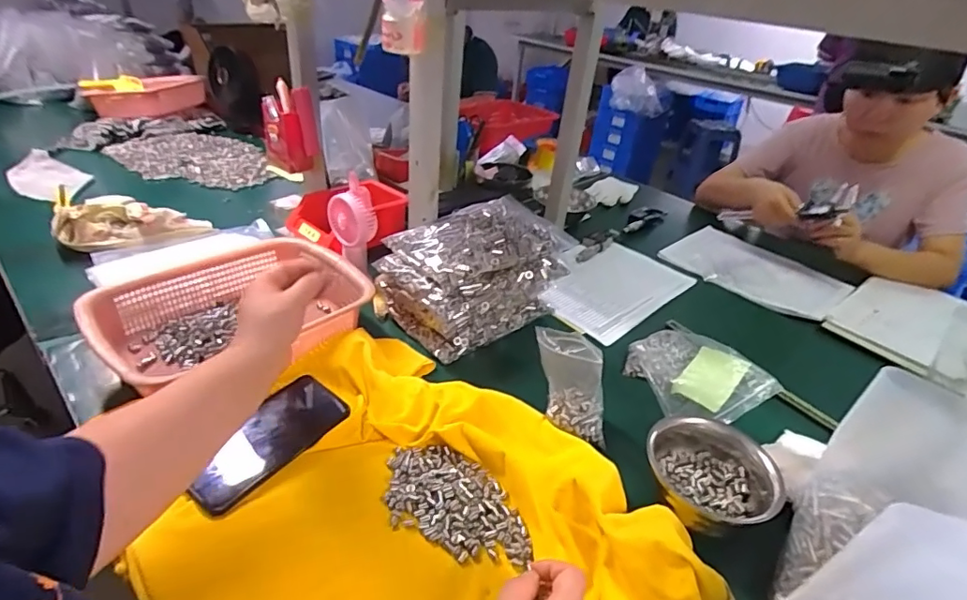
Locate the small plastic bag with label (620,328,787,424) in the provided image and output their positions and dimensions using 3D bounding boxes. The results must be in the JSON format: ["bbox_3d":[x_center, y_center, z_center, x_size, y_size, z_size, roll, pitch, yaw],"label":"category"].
[{"bbox_3d":[0.278,0.095,0.690,0.135,0.023,0.163,-23,37,-15],"label":"small plastic bag with label"}]

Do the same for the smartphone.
[{"bbox_3d":[-0.217,0.141,0.533,0.078,0.016,0.167,28,41,21],"label":"smartphone"}]

